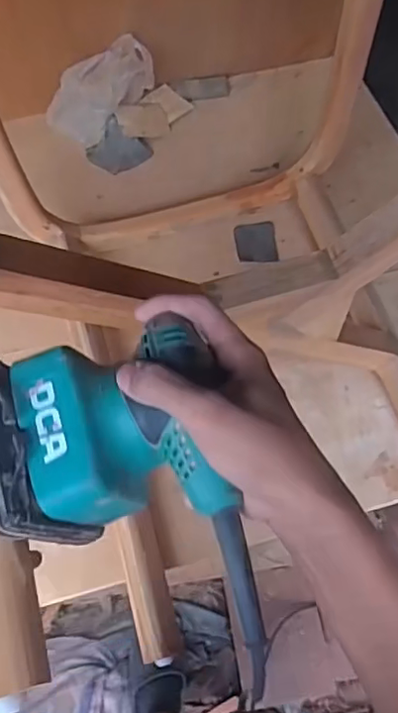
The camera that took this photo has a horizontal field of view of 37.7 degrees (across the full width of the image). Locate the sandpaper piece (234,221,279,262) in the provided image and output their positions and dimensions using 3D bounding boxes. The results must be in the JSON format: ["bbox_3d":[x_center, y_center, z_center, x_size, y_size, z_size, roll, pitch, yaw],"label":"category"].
[{"bbox_3d":[0.105,-0.211,1.073,0.077,0.007,0.088,-3,62,-5],"label":"sandpaper piece"}]

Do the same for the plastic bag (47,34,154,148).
[{"bbox_3d":[-0.189,-0.511,1.143,0.222,0.150,0.090,-27,69,-10],"label":"plastic bag"}]

